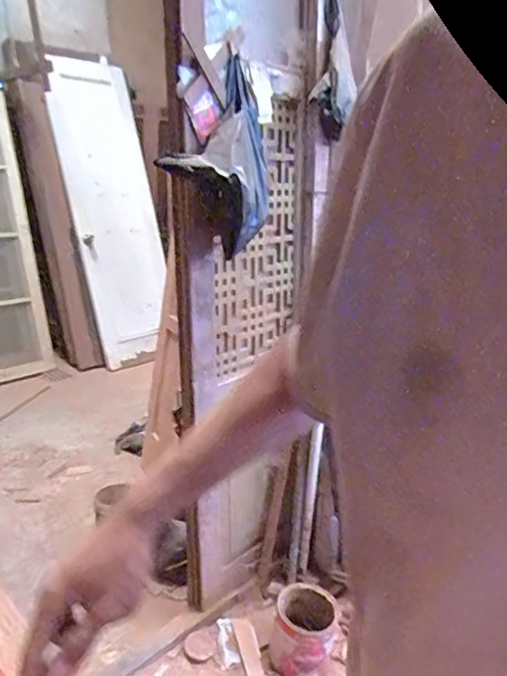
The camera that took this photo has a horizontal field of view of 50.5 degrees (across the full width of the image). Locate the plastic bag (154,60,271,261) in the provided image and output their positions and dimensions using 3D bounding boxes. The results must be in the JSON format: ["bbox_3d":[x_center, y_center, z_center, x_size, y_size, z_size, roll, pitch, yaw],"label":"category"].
[{"bbox_3d":[-0.084,-0.454,1.349,0.202,0.426,0.284,2,16,8],"label":"plastic bag"}]

